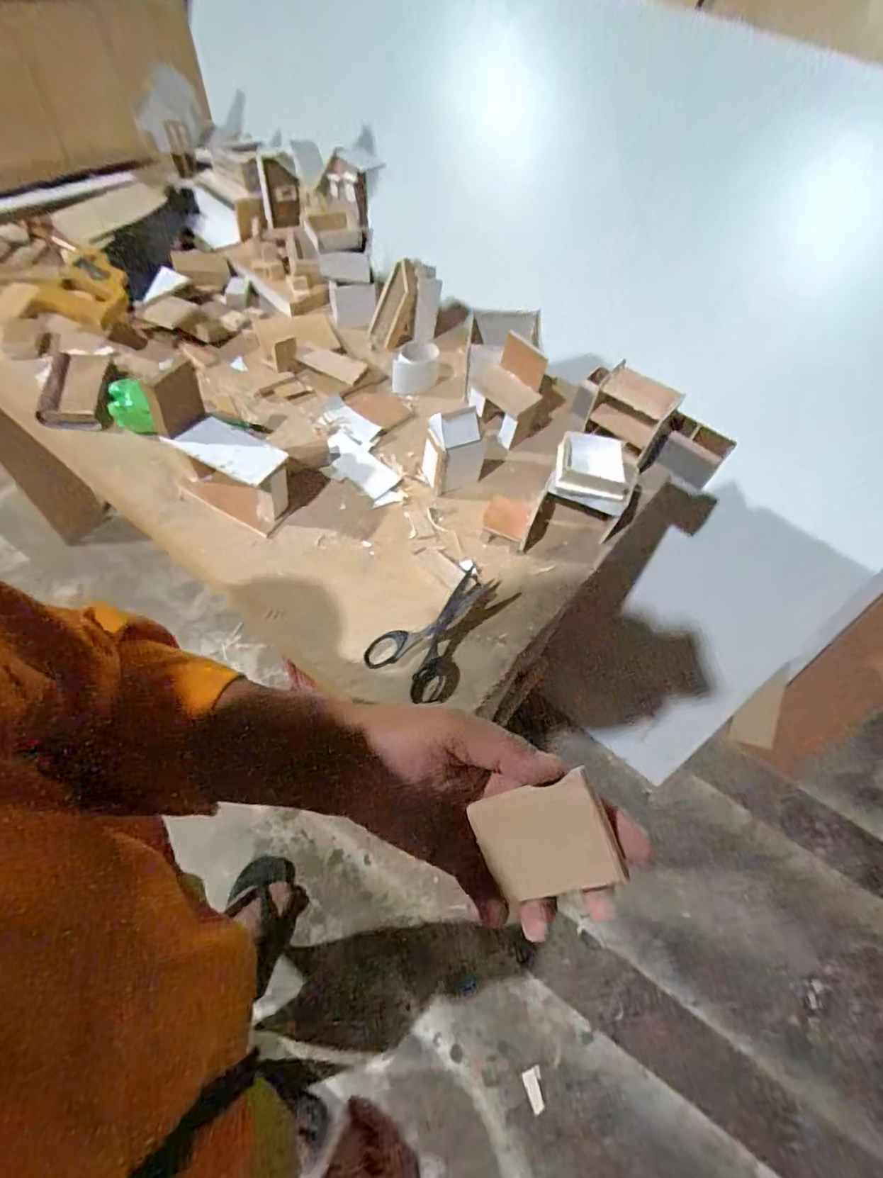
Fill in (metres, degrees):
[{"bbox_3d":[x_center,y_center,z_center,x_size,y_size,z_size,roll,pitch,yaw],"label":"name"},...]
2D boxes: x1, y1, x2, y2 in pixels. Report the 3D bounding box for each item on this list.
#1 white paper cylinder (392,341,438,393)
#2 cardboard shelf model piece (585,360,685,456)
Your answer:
[{"bbox_3d":[-0.035,-0.300,0.708,0.060,0.054,0.047,1,59,-5],"label":"white paper cylinder"},{"bbox_3d":[0.223,-0.208,0.619,0.084,0.062,0.066,40,63,18],"label":"cardboard shelf model piece"}]

